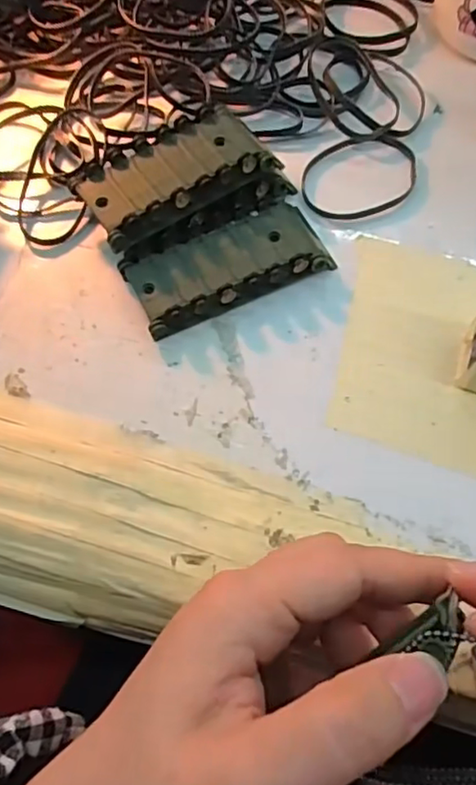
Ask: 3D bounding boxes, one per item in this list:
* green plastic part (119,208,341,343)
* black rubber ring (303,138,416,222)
[{"bbox_3d":[-0.003,-0.060,0.295,0.095,0.015,0.043,-22,66,-10],"label":"green plastic part"},{"bbox_3d":[0.065,-0.116,0.328,0.066,0.004,0.048,-18,65,-8],"label":"black rubber ring"}]

